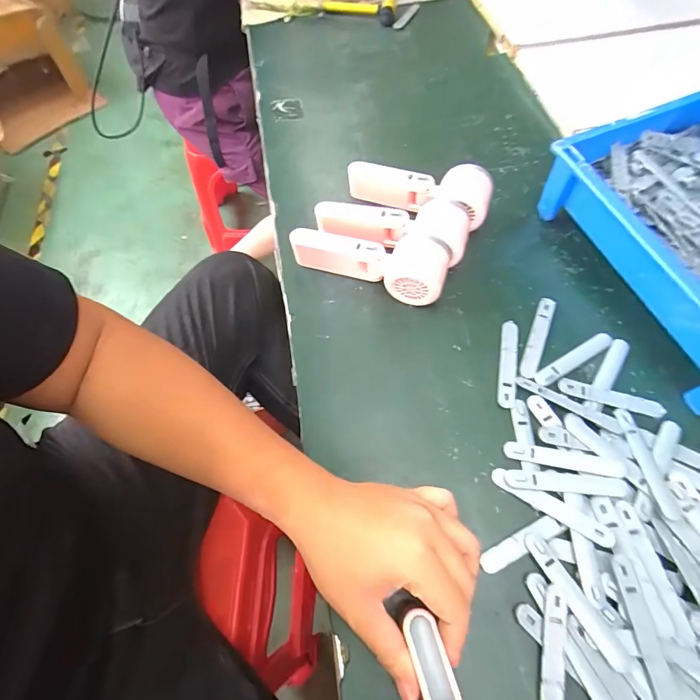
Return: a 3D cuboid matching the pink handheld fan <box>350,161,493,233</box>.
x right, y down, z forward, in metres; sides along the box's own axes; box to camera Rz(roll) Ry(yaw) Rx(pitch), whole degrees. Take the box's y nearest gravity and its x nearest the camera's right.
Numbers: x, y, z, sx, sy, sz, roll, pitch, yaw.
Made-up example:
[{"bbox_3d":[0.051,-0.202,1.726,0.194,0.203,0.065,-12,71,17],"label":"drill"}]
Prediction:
[{"bbox_3d":[0.076,-0.183,0.448,0.169,0.061,0.060,18,65,11],"label":"pink handheld fan"}]

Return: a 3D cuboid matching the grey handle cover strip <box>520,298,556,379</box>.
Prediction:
[{"bbox_3d":[0.190,-0.013,0.385,0.016,0.006,0.093,22,66,13],"label":"grey handle cover strip"}]

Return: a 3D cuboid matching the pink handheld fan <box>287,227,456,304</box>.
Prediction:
[{"bbox_3d":[0.017,-0.091,0.407,0.167,0.053,0.059,12,65,8],"label":"pink handheld fan"}]

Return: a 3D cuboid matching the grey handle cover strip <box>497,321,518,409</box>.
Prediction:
[{"bbox_3d":[0.156,0.012,0.375,0.018,0.004,0.095,11,64,8],"label":"grey handle cover strip"}]

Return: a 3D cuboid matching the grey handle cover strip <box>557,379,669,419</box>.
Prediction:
[{"bbox_3d":[0.242,0.044,0.353,0.093,0.004,0.017,12,65,8],"label":"grey handle cover strip"}]

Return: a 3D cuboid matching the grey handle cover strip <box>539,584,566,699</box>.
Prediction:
[{"bbox_3d":[0.144,0.220,0.269,0.016,0.008,0.092,12,64,8],"label":"grey handle cover strip"}]

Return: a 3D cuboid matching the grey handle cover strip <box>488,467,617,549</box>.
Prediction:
[{"bbox_3d":[0.164,0.127,0.312,0.095,0.007,0.016,28,68,15],"label":"grey handle cover strip"}]

